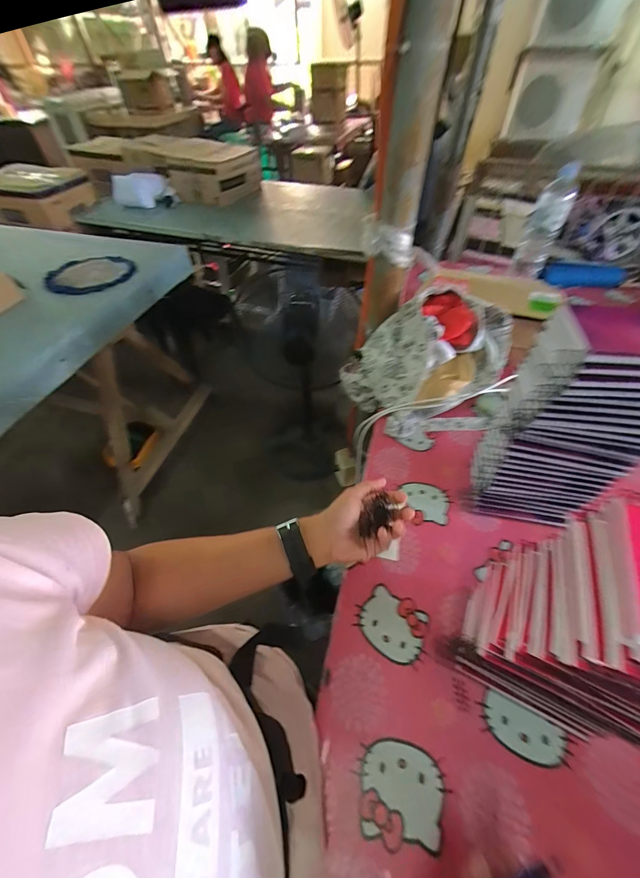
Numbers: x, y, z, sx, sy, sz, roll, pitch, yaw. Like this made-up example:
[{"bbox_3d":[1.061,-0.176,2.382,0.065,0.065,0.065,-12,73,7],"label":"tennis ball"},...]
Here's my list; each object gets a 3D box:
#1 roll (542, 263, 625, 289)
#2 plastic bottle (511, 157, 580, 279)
[{"bbox_3d":[0.731,-0.448,0.889,0.215,0.045,0.044,-2,51,1],"label":"roll"},{"bbox_3d":[0.579,-0.545,0.833,0.085,0.242,0.065,16,54,15],"label":"plastic bottle"}]

